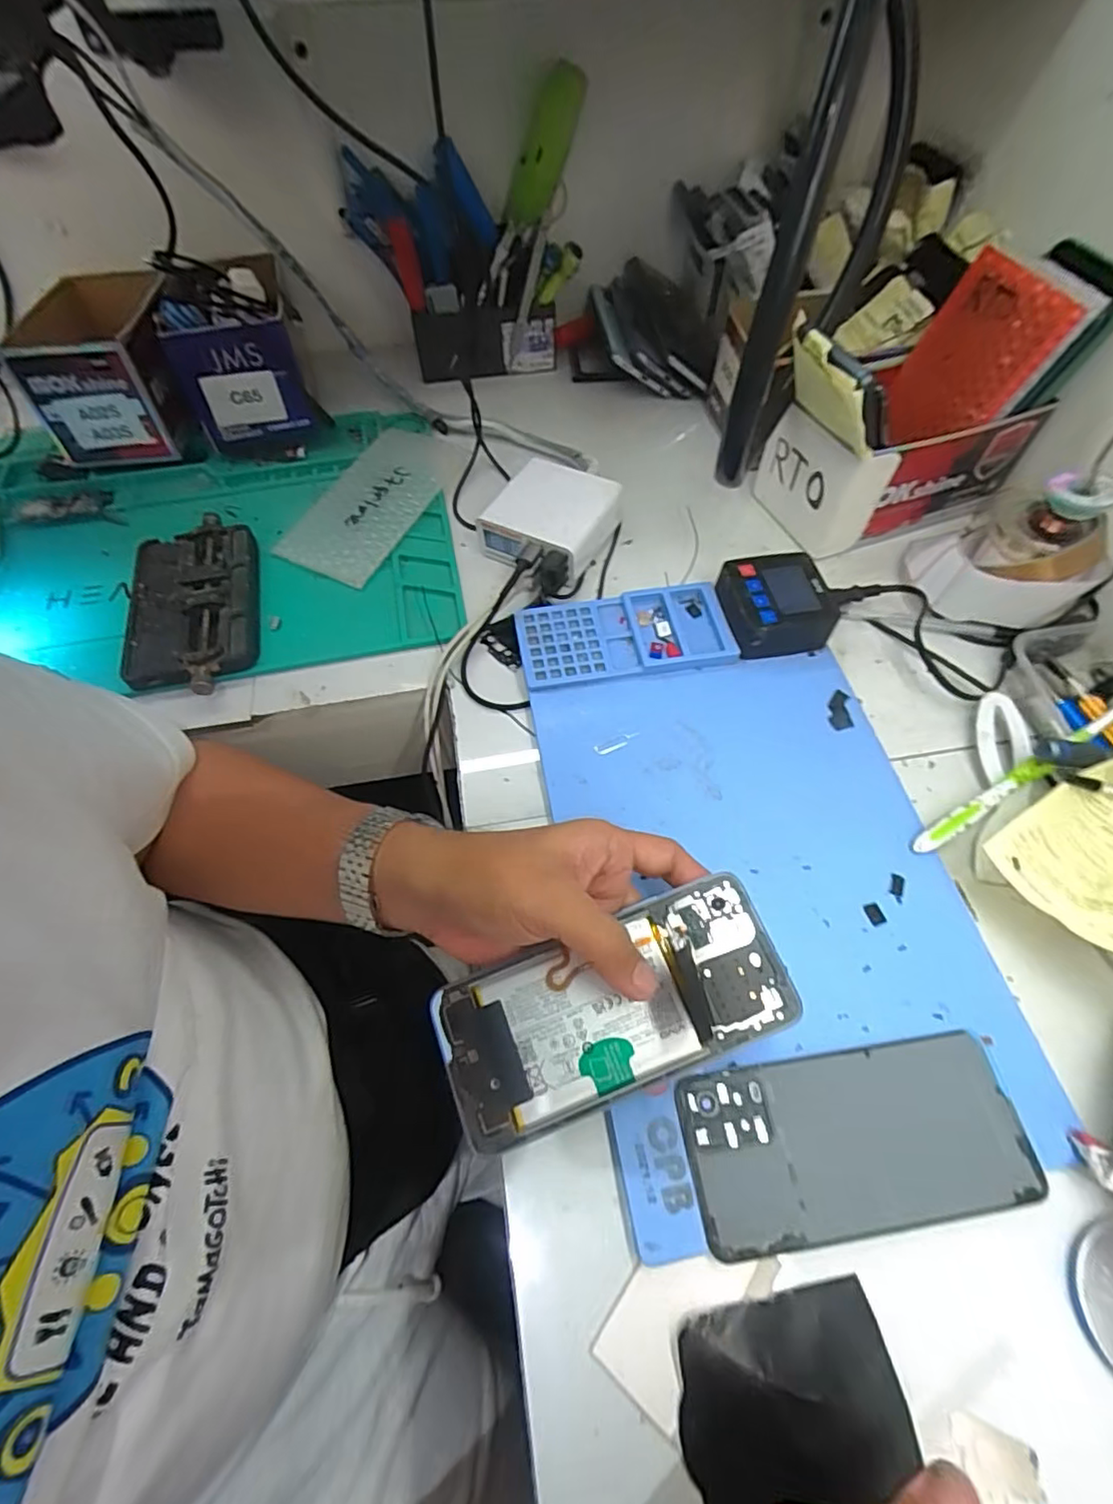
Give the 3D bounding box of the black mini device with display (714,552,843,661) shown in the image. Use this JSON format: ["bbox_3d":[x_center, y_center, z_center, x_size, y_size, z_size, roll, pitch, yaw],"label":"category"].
[{"bbox_3d":[0.160,-0.108,0.438,0.083,0.028,0.070,-9,61,-5],"label":"black mini device with display"}]

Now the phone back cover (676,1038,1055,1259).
[{"bbox_3d":[0.142,0.185,0.290,0.159,0.009,0.072,-8,61,-4],"label":"phone back cover"}]

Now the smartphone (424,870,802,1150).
[{"bbox_3d":[0.027,0.120,0.287,0.161,0.010,0.071,-20,63,-5],"label":"smartphone"}]

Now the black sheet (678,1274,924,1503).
[{"bbox_3d":[0.097,0.266,0.248,0.091,0.010,0.065,-10,61,-5],"label":"black sheet"}]

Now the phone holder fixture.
[{"bbox_3d":[-0.275,-0.111,0.461,0.094,0.025,0.171,-14,62,-8],"label":"phone holder fixture"}]

